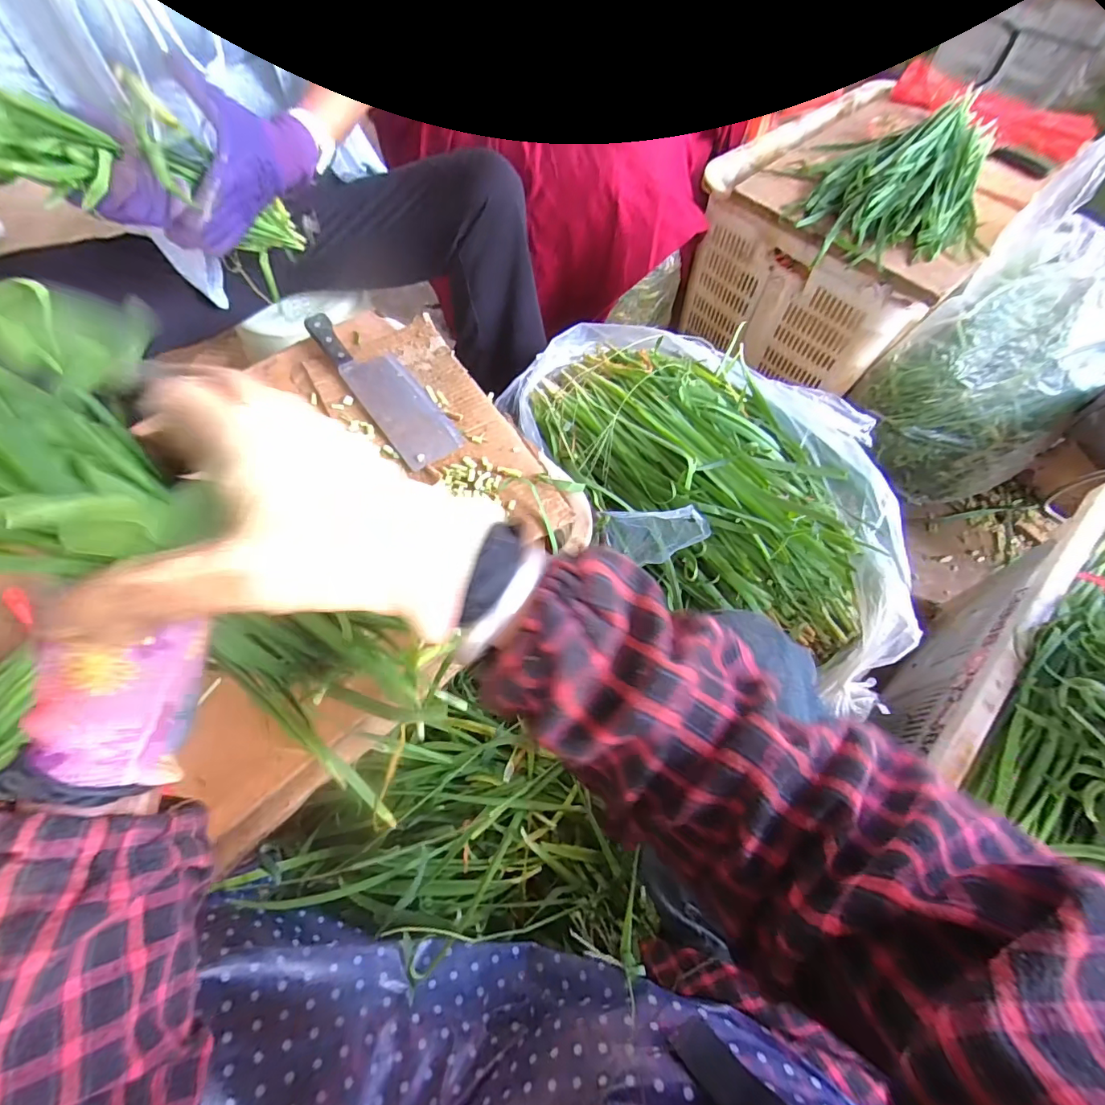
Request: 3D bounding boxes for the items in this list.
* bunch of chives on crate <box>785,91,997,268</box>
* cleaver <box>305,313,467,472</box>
[{"bbox_3d":[0.545,-0.588,0.769,0.274,0.068,0.397,31,66,12],"label":"bunch of chives on crate"},{"bbox_3d":[-0.204,-0.203,0.586,0.069,0.019,0.266,-34,70,-18],"label":"cleaver"}]

